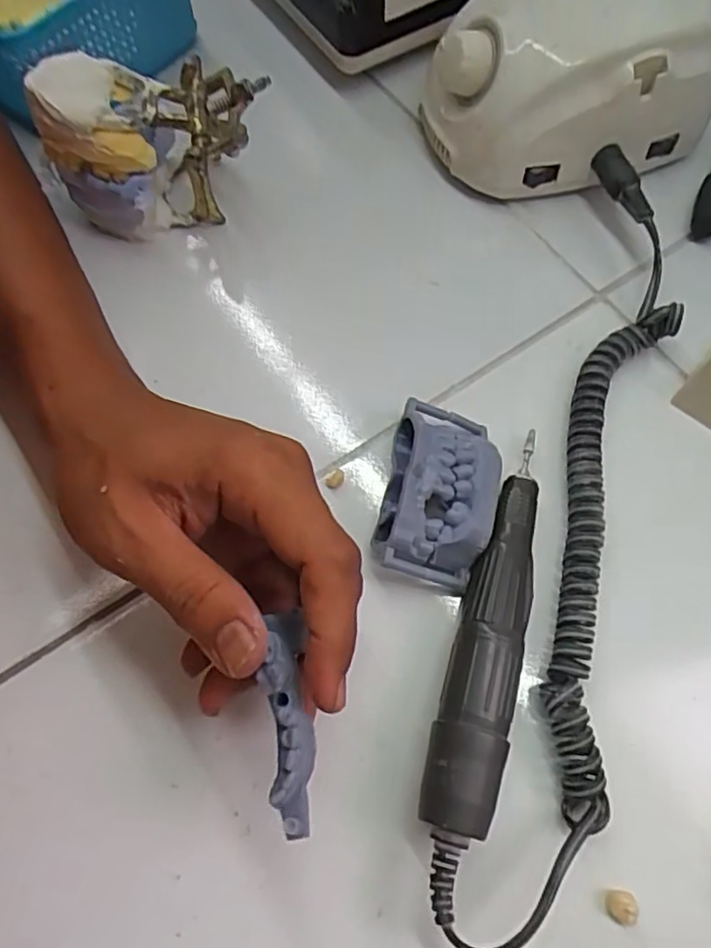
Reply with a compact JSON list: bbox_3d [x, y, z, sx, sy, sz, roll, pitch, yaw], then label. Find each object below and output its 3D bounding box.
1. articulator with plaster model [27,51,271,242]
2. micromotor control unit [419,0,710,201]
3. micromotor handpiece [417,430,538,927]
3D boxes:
[{"bbox_3d":[-0.098,-0.164,0.330,0.092,0.079,0.068,-41,73,-15],"label":"articulator with plaster model"},{"bbox_3d":[0.111,-0.213,0.351,0.140,0.084,0.091,-17,69,-7],"label":"micromotor control unit"},{"bbox_3d":[0.053,0.071,0.264,0.027,0.031,0.180,14,64,8],"label":"micromotor handpiece"}]

